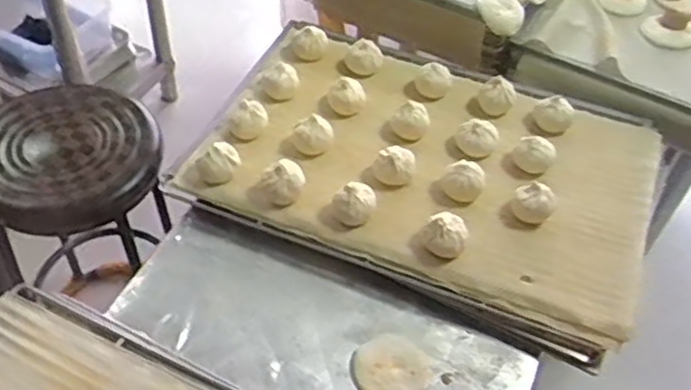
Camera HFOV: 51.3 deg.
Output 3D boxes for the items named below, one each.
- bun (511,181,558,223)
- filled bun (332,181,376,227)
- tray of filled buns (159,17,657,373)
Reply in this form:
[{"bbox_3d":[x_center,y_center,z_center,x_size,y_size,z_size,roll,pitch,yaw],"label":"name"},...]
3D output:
[{"bbox_3d":[0.242,0.010,0.924,0.053,0.045,0.041,21,50,14],"label":"bun"},{"bbox_3d":[0.011,0.012,0.900,0.054,0.048,0.049,6,48,0],"label":"filled bun"},{"bbox_3d":[0.123,-0.067,0.982,0.592,0.062,0.423,20,53,12],"label":"tray of filled buns"}]

